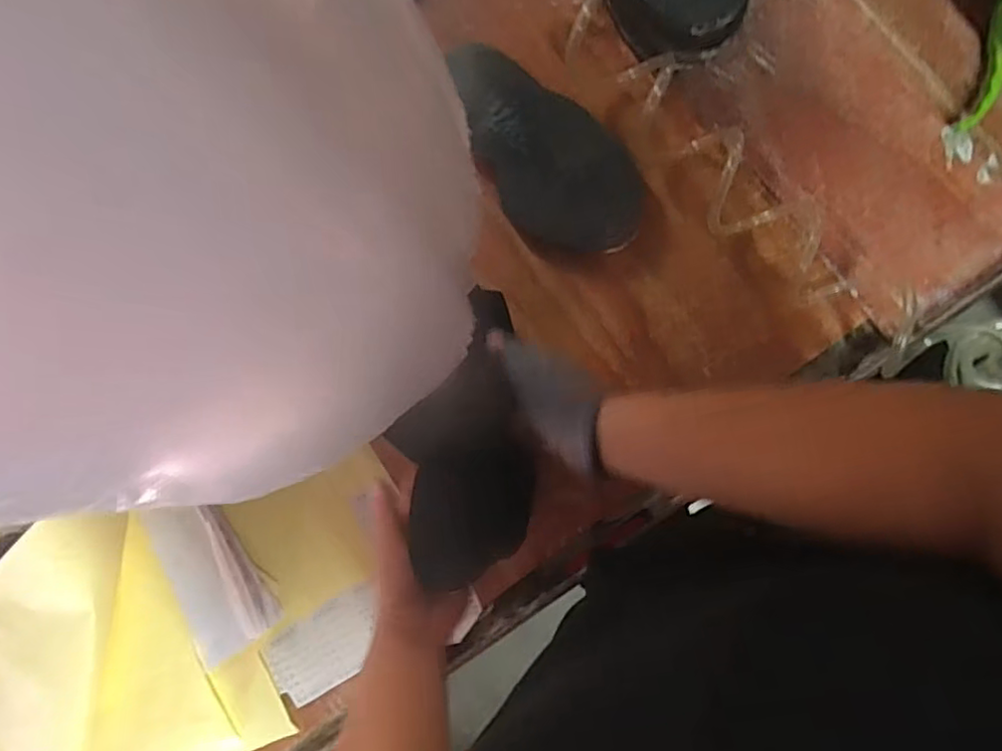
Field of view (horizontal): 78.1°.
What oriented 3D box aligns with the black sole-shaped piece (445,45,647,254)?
[{"bbox_3d":[0.030,-0.176,0.501,0.191,0.032,0.095,42,98,4],"label":"black sole-shaped piece"}]

